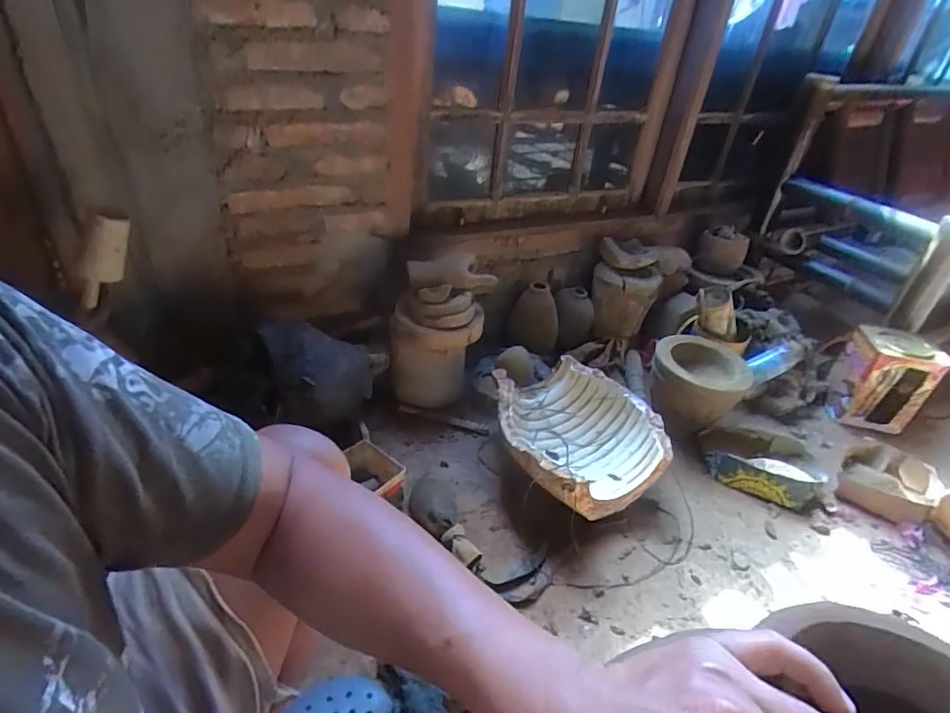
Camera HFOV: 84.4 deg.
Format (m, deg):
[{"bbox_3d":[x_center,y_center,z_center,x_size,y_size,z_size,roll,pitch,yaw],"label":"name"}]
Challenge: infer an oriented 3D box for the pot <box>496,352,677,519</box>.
[{"bbox_3d":[0.194,0.172,1.102,0.316,0.150,0.338,-13,39,-27],"label":"pot"}]

